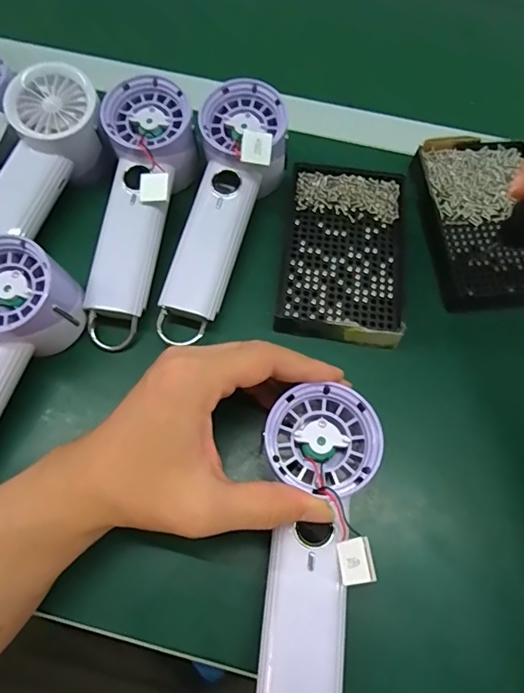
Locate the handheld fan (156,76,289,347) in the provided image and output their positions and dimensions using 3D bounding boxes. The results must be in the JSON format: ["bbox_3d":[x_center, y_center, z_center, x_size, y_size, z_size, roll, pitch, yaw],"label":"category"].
[{"bbox_3d":[-0.029,-0.096,0.339,0.062,0.058,0.196,16,82,5],"label":"handheld fan"}]

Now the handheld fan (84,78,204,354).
[{"bbox_3d":[-0.089,-0.096,0.342,0.060,0.041,0.194,8,81,2],"label":"handheld fan"}]

